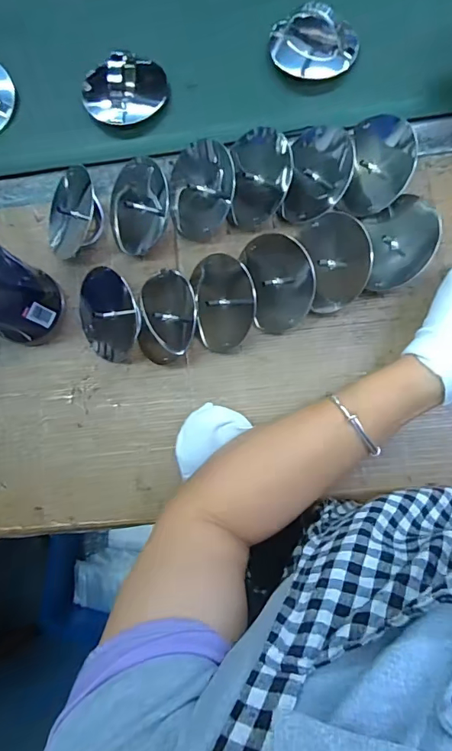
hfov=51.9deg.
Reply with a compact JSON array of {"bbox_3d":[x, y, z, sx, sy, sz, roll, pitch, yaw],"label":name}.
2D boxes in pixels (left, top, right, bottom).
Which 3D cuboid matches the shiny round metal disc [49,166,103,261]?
[{"bbox_3d":[-0.148,-0.152,0.439,0.056,0.039,0.080,1,85,6],"label":"shiny round metal disc"}]

